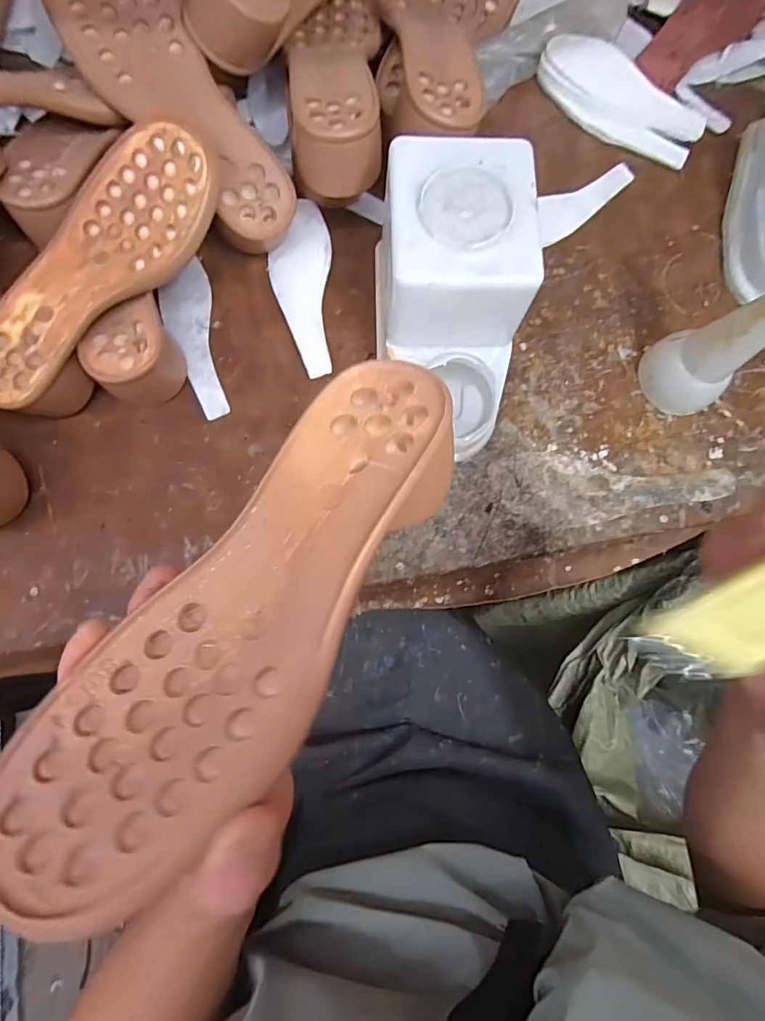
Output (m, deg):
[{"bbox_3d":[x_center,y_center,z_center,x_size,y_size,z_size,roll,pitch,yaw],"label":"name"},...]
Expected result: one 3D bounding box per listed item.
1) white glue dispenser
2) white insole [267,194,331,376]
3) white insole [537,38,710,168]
[{"bbox_3d":[0.049,-0.151,0.370,0.111,0.118,0.196,5,81,-2],"label":"white glue dispenser"},{"bbox_3d":[-0.071,-0.195,0.425,0.052,0.009,0.165,-1,81,-3],"label":"white insole"},{"bbox_3d":[0.229,-0.396,0.471,0.168,0.027,0.069,30,80,2],"label":"white insole"}]

